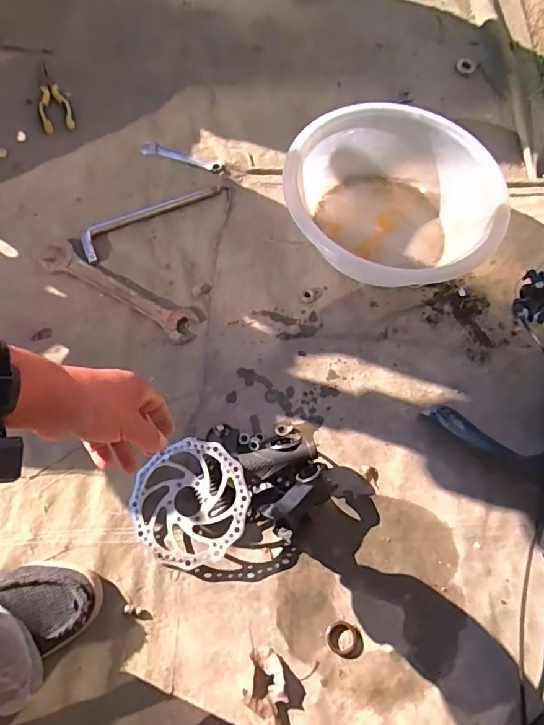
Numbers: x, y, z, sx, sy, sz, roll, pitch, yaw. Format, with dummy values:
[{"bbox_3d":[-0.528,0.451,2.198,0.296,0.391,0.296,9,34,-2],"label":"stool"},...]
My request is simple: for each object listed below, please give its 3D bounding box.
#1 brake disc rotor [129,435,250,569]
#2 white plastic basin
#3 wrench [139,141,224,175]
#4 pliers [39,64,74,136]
[{"bbox_3d":[-0.105,0.177,0.622,0.150,0.008,0.148,-3,75,10],"label":"brake disc rotor"},{"bbox_3d":[0.206,-0.258,0.806,0.318,0.113,0.319,1,67,-3],"label":"white plastic basin"},{"bbox_3d":[-0.161,-0.369,0.883,0.150,0.011,0.026,18,68,4],"label":"wrench"},{"bbox_3d":[-0.406,-0.487,0.901,0.054,0.021,0.169,-19,70,-10],"label":"pliers"}]

